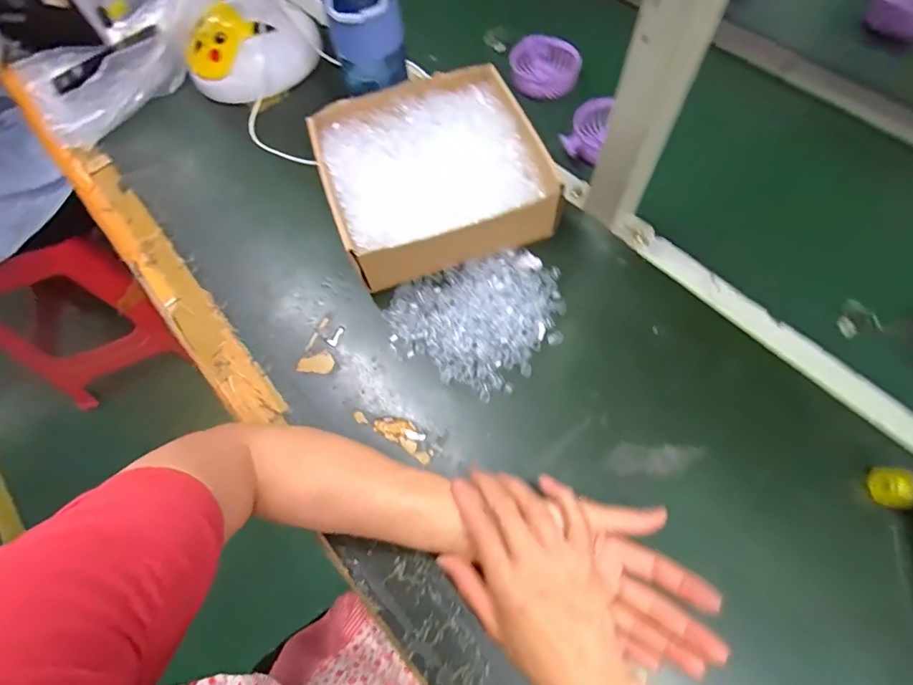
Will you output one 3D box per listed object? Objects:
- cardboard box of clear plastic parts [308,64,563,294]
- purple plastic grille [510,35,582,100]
[{"bbox_3d":[-0.028,-0.179,0.495,0.208,0.065,0.207,-19,65,-6],"label":"cardboard box of clear plastic parts"},{"bbox_3d":[0.119,-0.374,0.632,0.086,0.038,0.077,-4,65,2],"label":"purple plastic grille"}]

